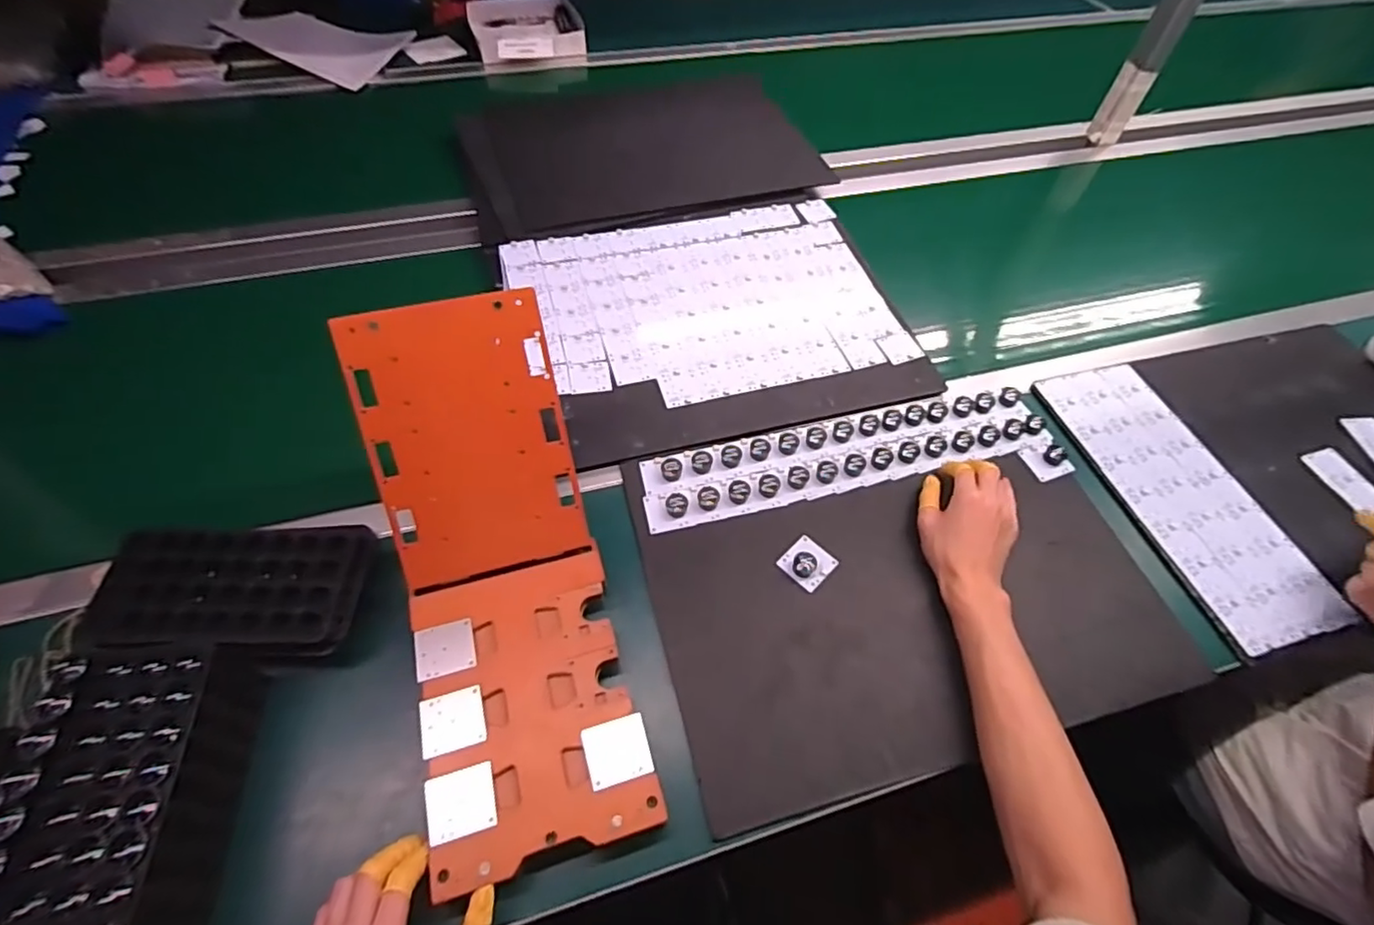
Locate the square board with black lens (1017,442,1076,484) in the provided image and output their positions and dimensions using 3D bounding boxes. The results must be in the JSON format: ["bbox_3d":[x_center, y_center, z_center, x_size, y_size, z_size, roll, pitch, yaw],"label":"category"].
[{"bbox_3d":[0.419,-0.005,0.711,0.051,0.022,0.042,-13,57,-12],"label":"square board with black lens"}]

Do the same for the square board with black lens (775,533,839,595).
[{"bbox_3d":[0.123,0.095,0.616,0.047,0.022,0.051,40,62,22],"label":"square board with black lens"}]

